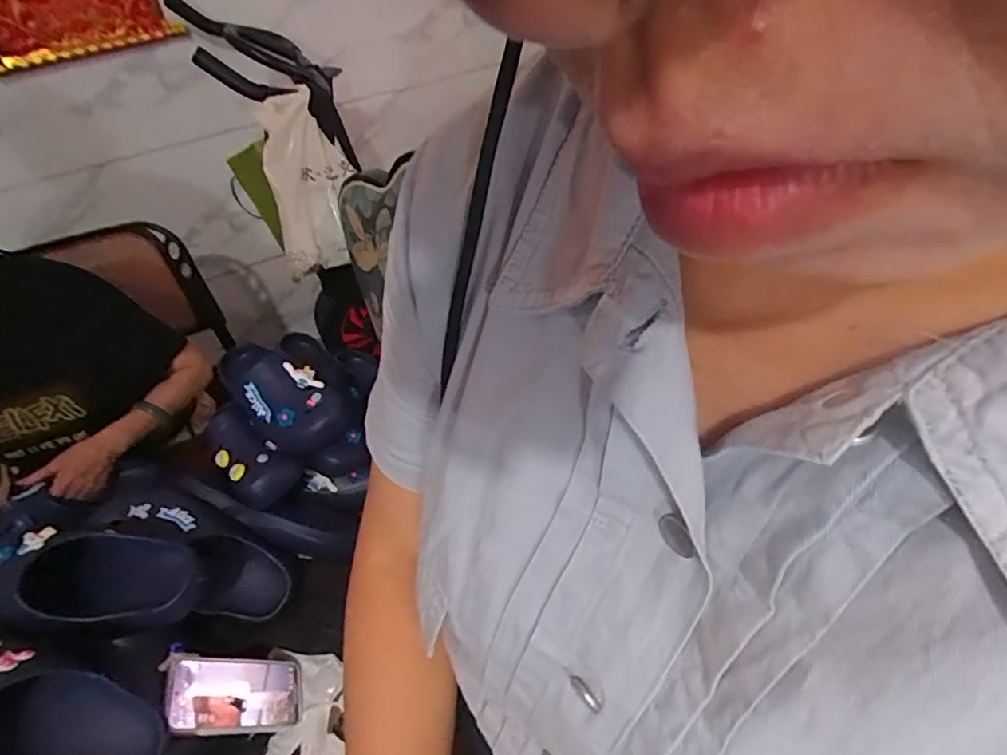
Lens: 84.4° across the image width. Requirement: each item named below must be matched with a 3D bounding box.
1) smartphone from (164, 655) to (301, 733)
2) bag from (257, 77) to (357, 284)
[{"bbox_3d":[-0.329,0.388,0.687,0.016,0.173,0.083,-37,47,20],"label":"smartphone"},{"bbox_3d":[-0.401,-0.392,1.144,0.128,0.290,0.212,-4,49,0],"label":"bag"}]

